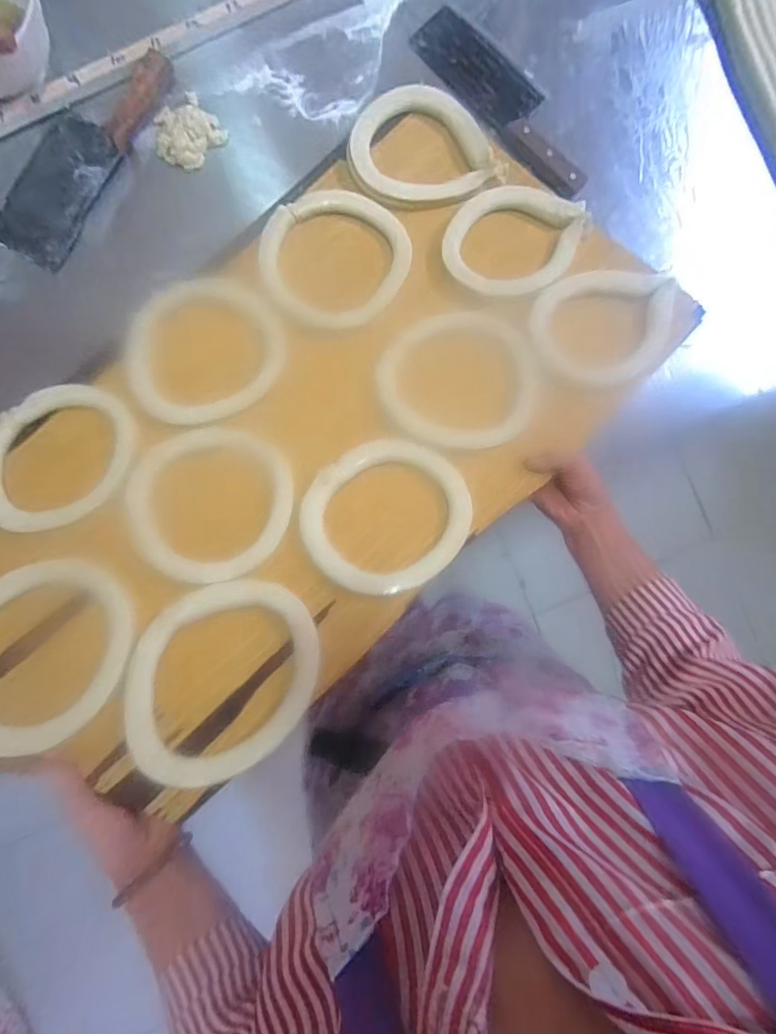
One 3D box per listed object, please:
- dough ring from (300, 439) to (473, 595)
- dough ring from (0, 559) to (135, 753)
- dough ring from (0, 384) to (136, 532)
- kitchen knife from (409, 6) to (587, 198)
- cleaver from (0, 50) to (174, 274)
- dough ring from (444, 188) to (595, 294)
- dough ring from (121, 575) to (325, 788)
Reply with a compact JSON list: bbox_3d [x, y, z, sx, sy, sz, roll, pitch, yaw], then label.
[{"bbox_3d":[0.000,-0.002,0.470,0.161,0.024,0.148,0,87,-7],"label":"dough ring"},{"bbox_3d":[-0.311,0.115,0.423,0.169,0.011,0.163,-1,68,2],"label":"dough ring"},{"bbox_3d":[-0.343,-0.063,0.495,0.145,0.029,0.157,10,86,-6],"label":"dough ring"},{"bbox_3d":[0.146,-0.516,0.590,0.077,0.015,0.281,-40,92,-7],"label":"kitchen knife"},{"bbox_3d":[-0.348,-0.422,0.542,0.082,0.017,0.278,31,84,-4],"label":"cleaver"},{"bbox_3d":[0.144,-0.316,0.550,0.155,0.028,0.136,15,86,-6],"label":"dough ring"},{"bbox_3d":[-0.141,0.136,0.413,0.162,0.011,0.158,0,70,-1],"label":"dough ring"}]

